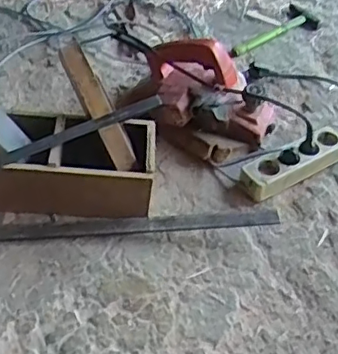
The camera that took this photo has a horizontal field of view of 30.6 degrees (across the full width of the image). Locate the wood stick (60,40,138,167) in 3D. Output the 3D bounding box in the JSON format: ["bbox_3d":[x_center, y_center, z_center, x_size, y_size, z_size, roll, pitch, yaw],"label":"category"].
[{"bbox_3d":[-0.110,-0.111,0.945,0.038,0.030,0.217,-23,81,-26],"label":"wood stick"}]

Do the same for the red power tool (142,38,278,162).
[{"bbox_3d":[0.058,-0.145,1.084,0.240,0.140,0.132,31,51,21],"label":"red power tool"}]

